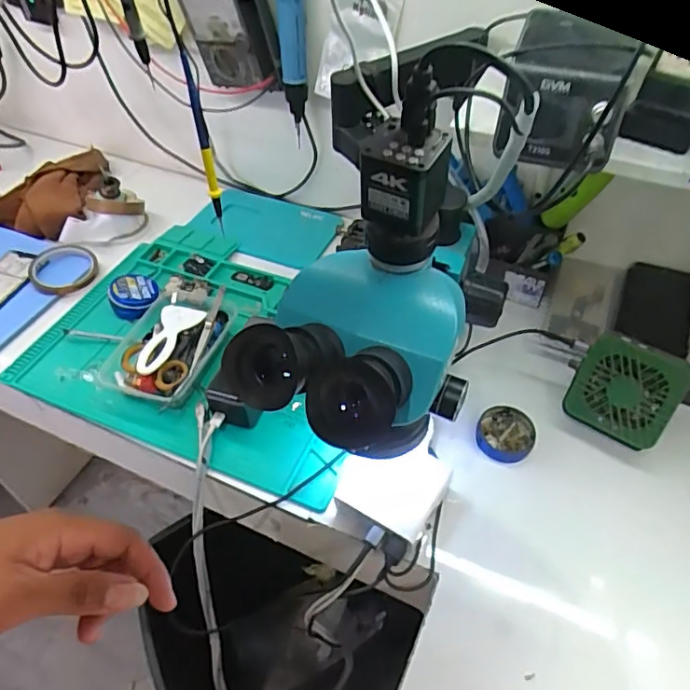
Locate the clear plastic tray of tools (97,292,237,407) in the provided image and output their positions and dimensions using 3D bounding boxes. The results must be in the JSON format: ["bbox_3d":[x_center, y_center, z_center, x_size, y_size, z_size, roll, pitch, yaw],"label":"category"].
[{"bbox_3d":[-0.216,-0.013,0.704,0.123,0.043,0.190,14,50,14],"label":"clear plastic tray of tools"}]

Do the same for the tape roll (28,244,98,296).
[{"bbox_3d":[-0.413,-0.113,0.814,0.088,0.022,0.107,-7,49,-4],"label":"tape roll"}]

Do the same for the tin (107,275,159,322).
[{"bbox_3d":[-0.292,-0.069,0.765,0.068,0.031,0.067,-1,48,1],"label":"tin"}]

